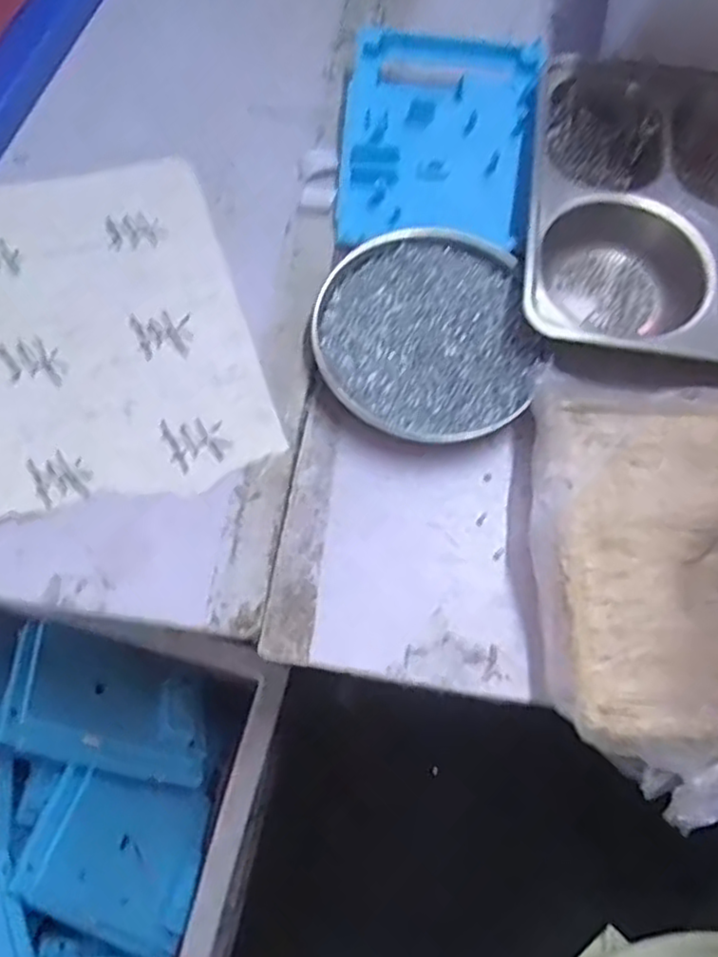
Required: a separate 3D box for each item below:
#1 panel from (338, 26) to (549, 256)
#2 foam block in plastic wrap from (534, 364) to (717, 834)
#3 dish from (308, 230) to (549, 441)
[{"bbox_3d":[0.052,-0.228,0.470,0.121,0.024,0.169,8,70,1],"label":"panel"},{"bbox_3d":[0.172,0.050,0.371,0.159,0.034,0.217,1,67,0],"label":"foam block in plastic wrap"},{"bbox_3d":[0.038,-0.084,0.424,0.127,0.022,0.130,1,70,-2],"label":"dish"}]

